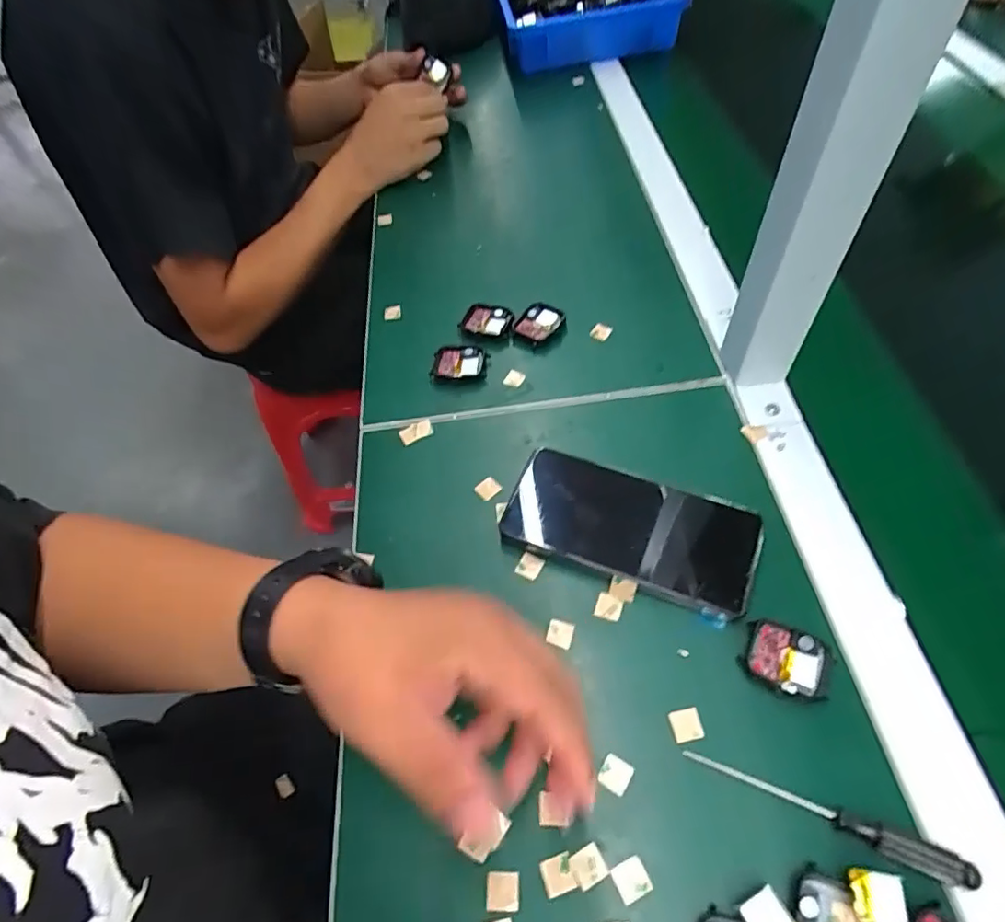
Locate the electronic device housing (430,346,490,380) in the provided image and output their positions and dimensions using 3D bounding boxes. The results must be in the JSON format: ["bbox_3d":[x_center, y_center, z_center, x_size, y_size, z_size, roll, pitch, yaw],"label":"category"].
[{"bbox_3d":[-0.036,-0.084,0.480,0.045,0.009,0.033,0,56,6],"label":"electronic device housing"}]

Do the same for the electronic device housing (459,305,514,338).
[{"bbox_3d":[-0.013,-0.126,0.503,0.045,0.009,0.034,12,58,13],"label":"electronic device housing"}]

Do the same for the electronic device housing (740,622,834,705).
[{"bbox_3d":[0.163,0.115,0.324,0.046,0.011,0.037,23,61,20],"label":"electronic device housing"}]

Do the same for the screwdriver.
[{"bbox_3d":[0.159,0.176,0.280,0.129,0.015,0.013,18,60,17],"label":"screwdriver"}]

